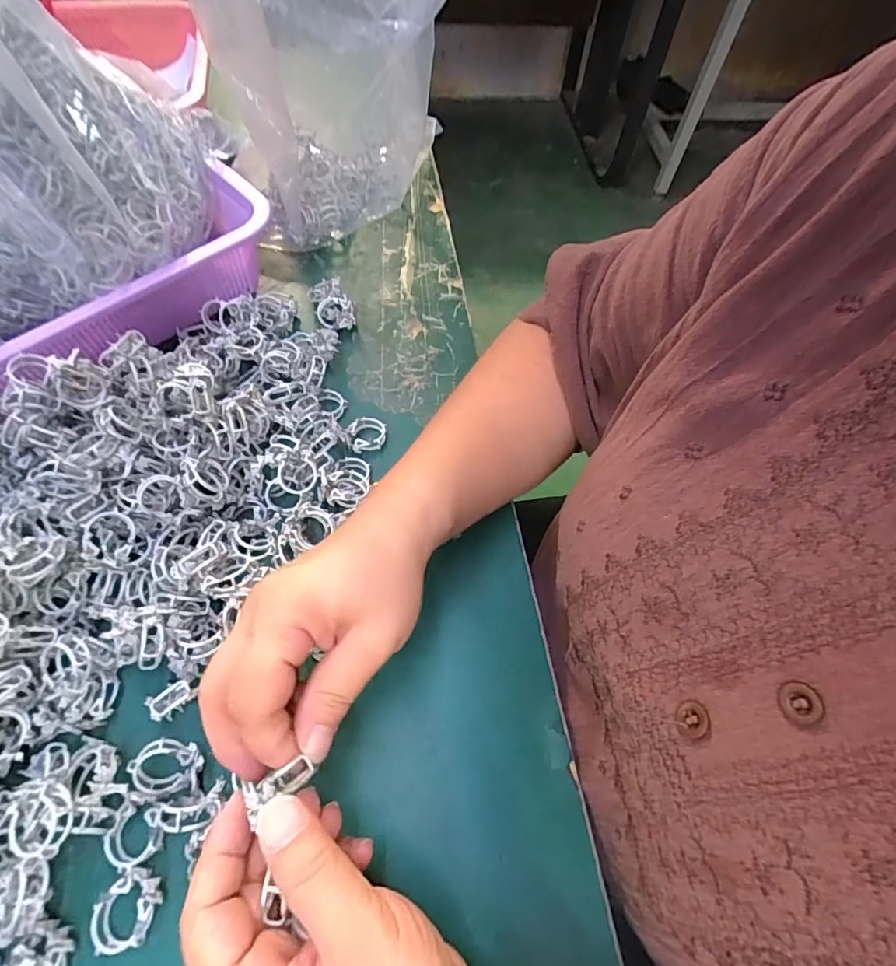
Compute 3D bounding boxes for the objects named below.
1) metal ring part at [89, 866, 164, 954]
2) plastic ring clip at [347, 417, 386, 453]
[{"bbox_3d":[-0.146,0.195,0.230,0.026,0.012,0.031,13,62,6],"label":"metal ring part"},{"bbox_3d":[-0.057,-0.035,0.358,0.026,0.011,0.025,0,61,-1],"label":"plastic ring clip"}]

